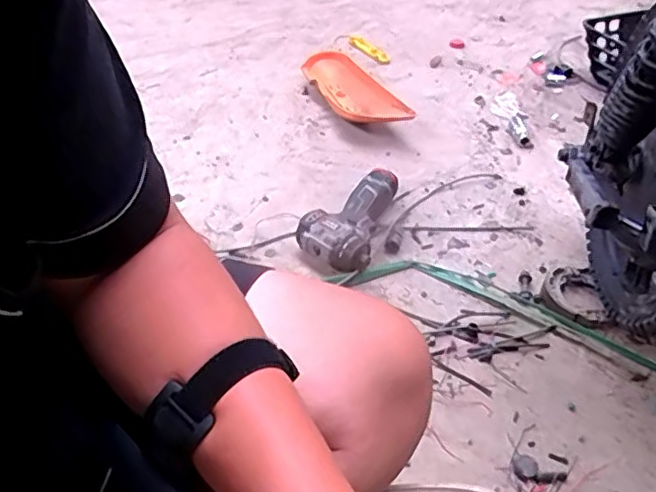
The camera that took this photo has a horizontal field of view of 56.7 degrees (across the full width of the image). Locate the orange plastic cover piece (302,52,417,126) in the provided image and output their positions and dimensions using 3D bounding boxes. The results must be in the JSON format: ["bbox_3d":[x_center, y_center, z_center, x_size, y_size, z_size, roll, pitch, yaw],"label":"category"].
[{"bbox_3d":[0.053,-0.300,1.209,0.097,0.055,0.327,-17,45,-20],"label":"orange plastic cover piece"}]

